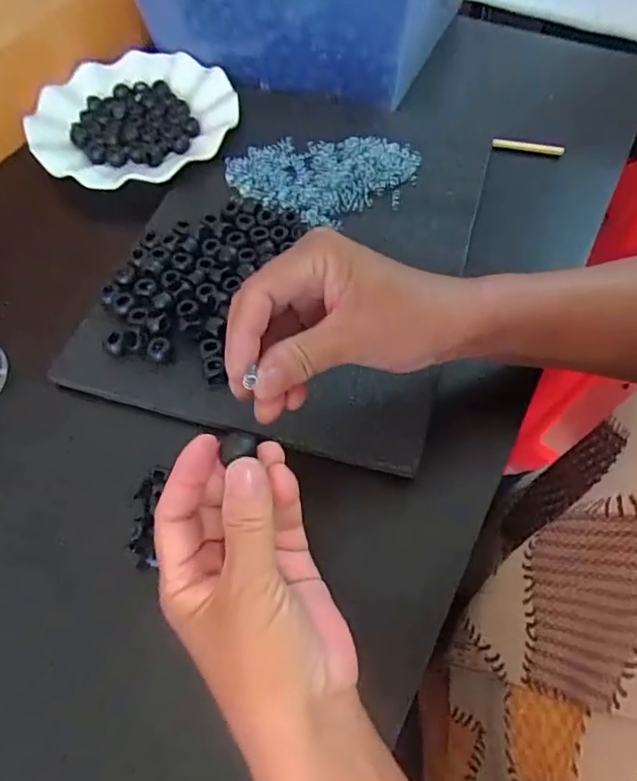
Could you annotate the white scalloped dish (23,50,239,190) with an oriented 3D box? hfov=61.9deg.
[{"bbox_3d":[-0.168,-0.250,0.490,0.180,0.020,0.181,1,58,-2],"label":"white scalloped dish"}]

